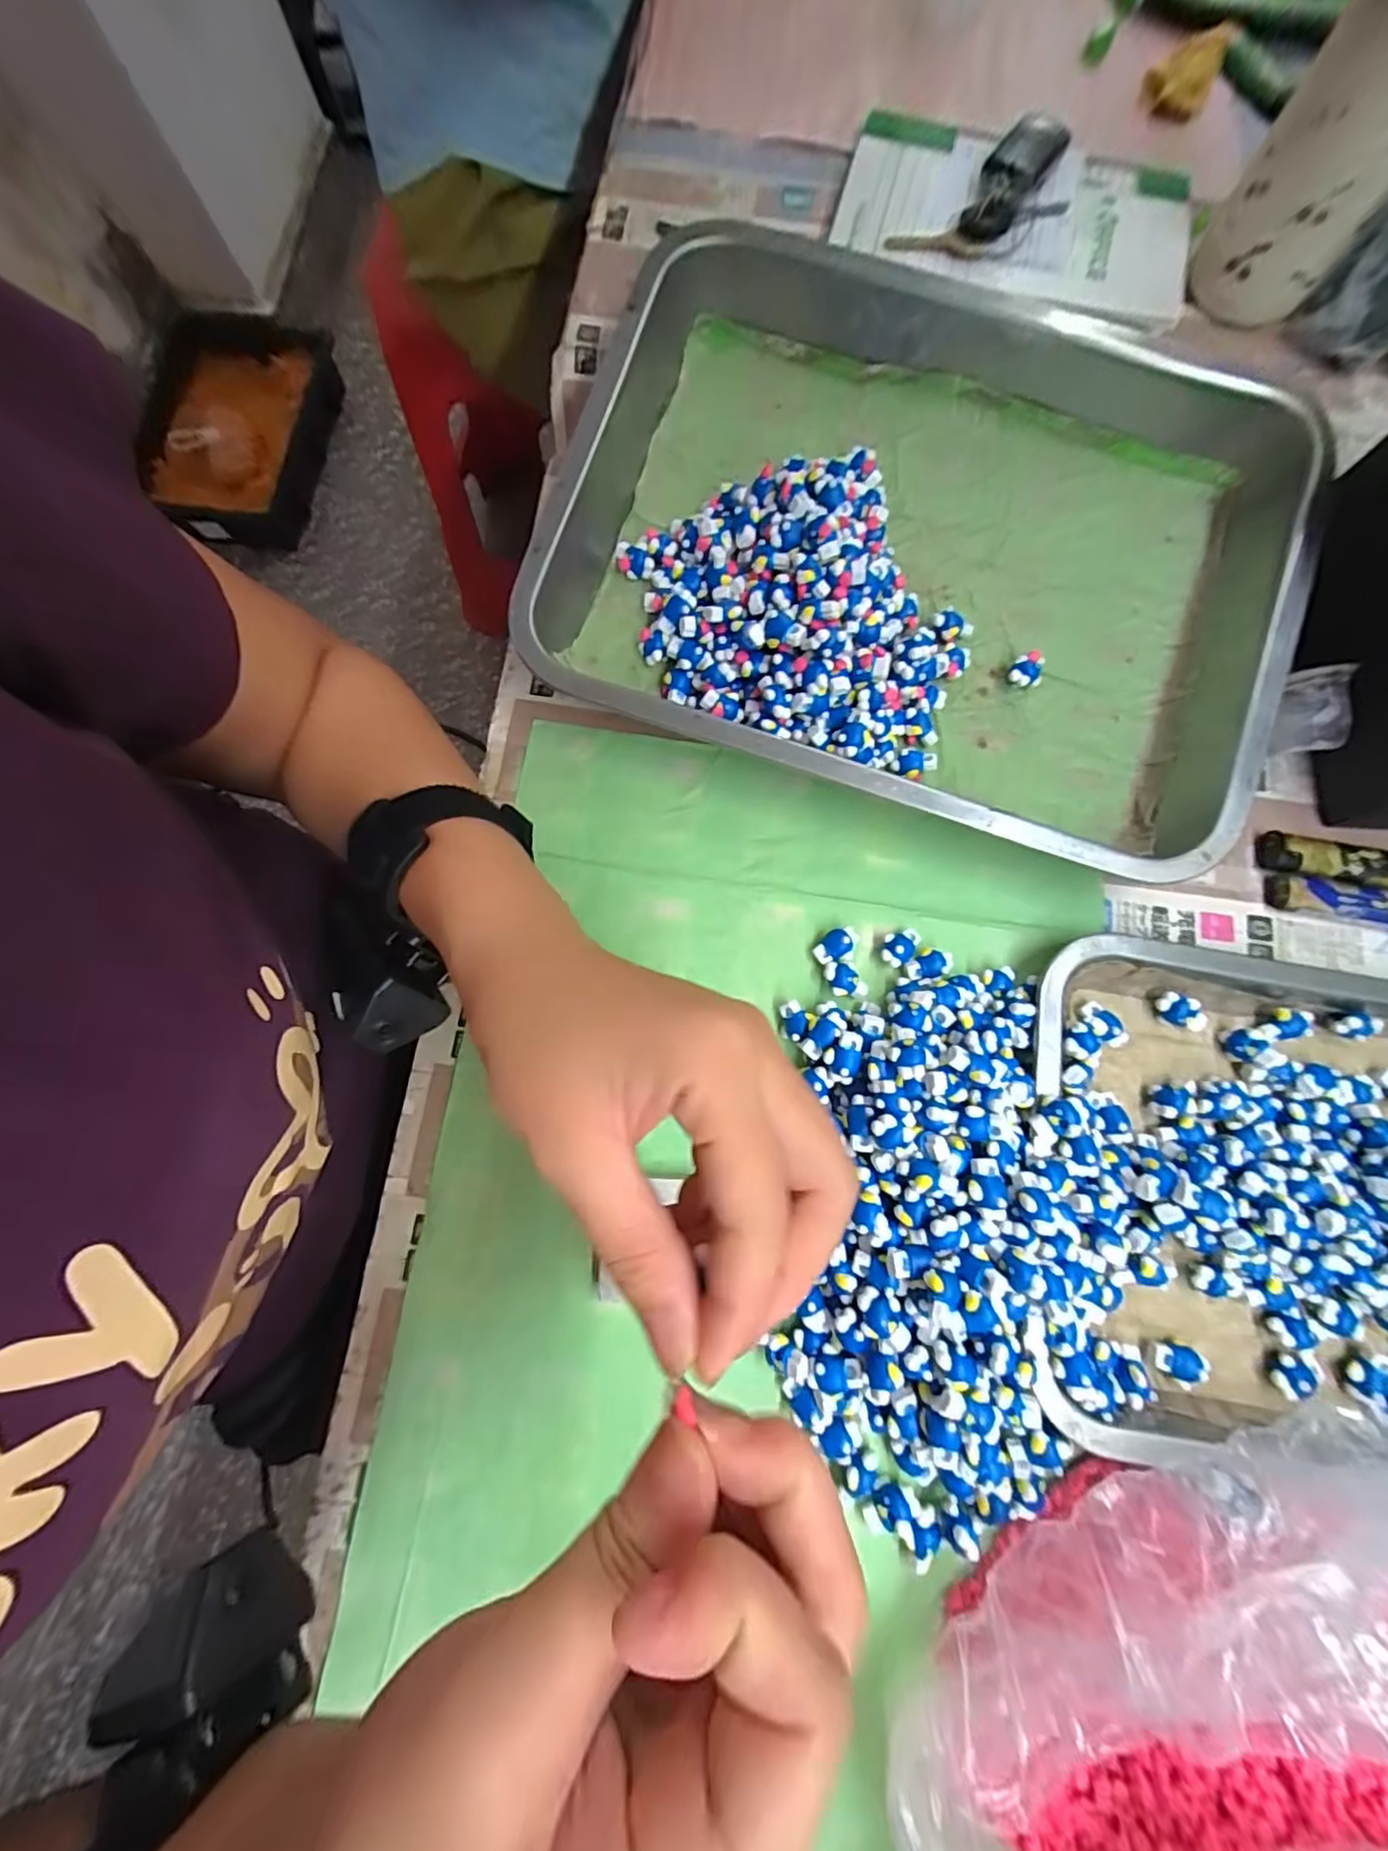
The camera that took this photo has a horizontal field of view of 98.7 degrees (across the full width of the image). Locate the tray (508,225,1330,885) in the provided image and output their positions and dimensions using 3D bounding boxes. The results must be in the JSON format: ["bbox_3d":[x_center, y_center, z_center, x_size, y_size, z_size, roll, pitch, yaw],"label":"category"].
[{"bbox_3d":[0.106,-0.195,0.306,0.362,0.055,0.282,20,79,3],"label":"tray"}]

